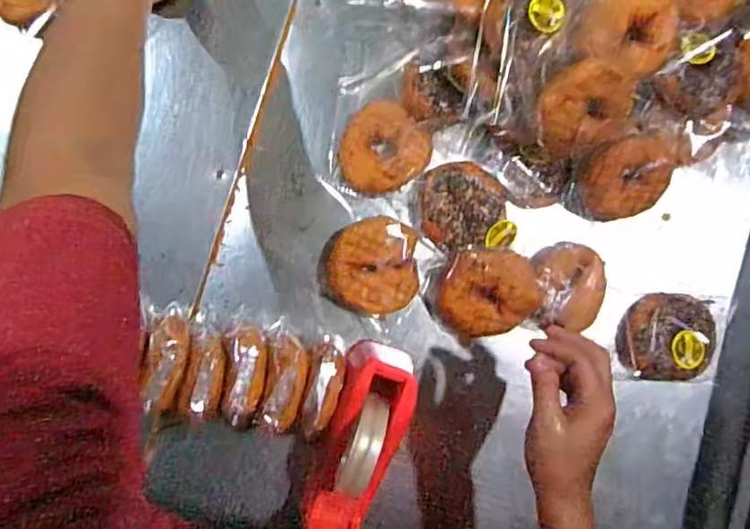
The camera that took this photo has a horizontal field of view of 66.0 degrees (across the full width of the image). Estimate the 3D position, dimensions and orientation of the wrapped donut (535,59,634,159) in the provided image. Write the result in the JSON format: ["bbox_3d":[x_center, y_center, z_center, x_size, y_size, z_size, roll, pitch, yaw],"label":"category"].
[{"bbox_3d":[0.199,-0.149,0.559,0.094,0.029,0.091,19,130,-30],"label":"wrapped donut"}]

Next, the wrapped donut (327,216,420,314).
[{"bbox_3d":[-0.002,0.002,0.624,0.092,0.040,0.098,0,88,-4],"label":"wrapped donut"}]

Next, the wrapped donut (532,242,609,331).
[{"bbox_3d":[0.212,0.023,0.632,0.082,0.039,0.090,0,88,-4],"label":"wrapped donut"}]

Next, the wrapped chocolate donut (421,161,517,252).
[{"bbox_3d":[0.098,-0.061,0.618,0.092,0.034,0.087,-3,88,-4],"label":"wrapped chocolate donut"}]

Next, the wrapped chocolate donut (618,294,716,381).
[{"bbox_3d":[0.328,0.080,0.639,0.103,0.035,0.092,-3,88,-4],"label":"wrapped chocolate donut"}]

